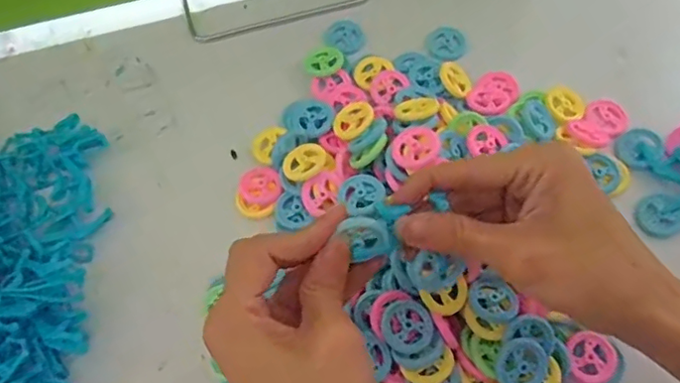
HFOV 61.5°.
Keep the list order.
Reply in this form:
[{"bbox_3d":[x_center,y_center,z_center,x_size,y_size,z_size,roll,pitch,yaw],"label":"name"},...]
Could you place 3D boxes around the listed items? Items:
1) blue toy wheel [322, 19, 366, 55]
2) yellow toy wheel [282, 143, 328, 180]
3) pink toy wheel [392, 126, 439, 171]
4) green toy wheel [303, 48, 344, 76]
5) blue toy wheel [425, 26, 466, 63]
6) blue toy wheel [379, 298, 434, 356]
[{"bbox_3d":[0.004,-0.121,0.446,0.031,0.006,0.028,30,69,13],"label":"blue toy wheel"},{"bbox_3d":[-0.023,-0.020,0.374,0.028,0.006,0.028,0,66,0],"label":"yellow toy wheel"},{"bbox_3d":[0.046,-0.027,0.351,0.029,0.004,0.028,-6,66,14],"label":"pink toy wheel"},{"bbox_3d":[-0.012,-0.098,0.426,0.028,0.007,0.026,0,66,0],"label":"green toy wheel"},{"bbox_3d":[0.082,-0.113,0.440,0.030,0.005,0.032,0,66,0],"label":"blue toy wheel"},{"bbox_3d":[0.038,0.077,0.323,0.028,0.010,0.030,0,66,0],"label":"blue toy wheel"}]

